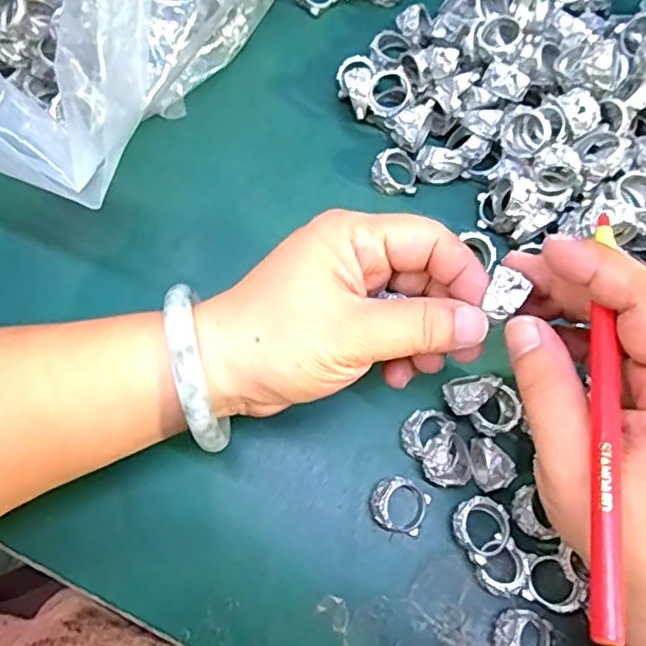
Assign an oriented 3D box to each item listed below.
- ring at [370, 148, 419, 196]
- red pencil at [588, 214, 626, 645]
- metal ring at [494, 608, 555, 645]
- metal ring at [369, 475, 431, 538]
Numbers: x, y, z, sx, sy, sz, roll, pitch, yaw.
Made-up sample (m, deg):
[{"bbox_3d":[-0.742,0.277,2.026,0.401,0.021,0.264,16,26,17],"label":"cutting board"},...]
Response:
[{"bbox_3d":[0.039,-0.080,0.325,0.026,0.013,0.023,-16,74,-6],"label":"ring"},{"bbox_3d":[0.091,0.027,0.196,0.007,0.006,0.139,10,69,1],"label":"red pencil"},{"bbox_3d":[0.086,0.135,0.258,0.026,0.014,0.022,26,74,6],"label":"metal ring"},{"bbox_3d":[0.035,0.082,0.274,0.026,0.015,0.023,24,74,5],"label":"metal ring"}]

